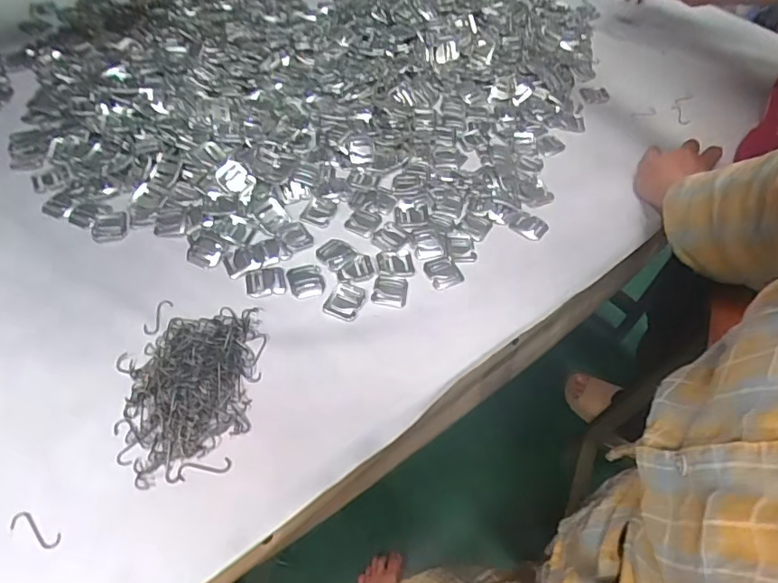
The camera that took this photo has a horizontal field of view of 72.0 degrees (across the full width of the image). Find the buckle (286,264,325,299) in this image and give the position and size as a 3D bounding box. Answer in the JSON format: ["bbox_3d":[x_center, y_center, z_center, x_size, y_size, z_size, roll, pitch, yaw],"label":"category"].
[{"bbox_3d":[-0.076,-0.009,0.492,0.031,0.006,0.033,-12,56,-13],"label":"buckle"}]

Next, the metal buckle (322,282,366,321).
[{"bbox_3d":[-0.039,0.008,0.480,0.029,0.005,0.037,21,55,10],"label":"metal buckle"}]

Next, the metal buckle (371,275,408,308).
[{"bbox_3d":[0.001,0.000,0.492,0.031,0.004,0.031,8,54,1],"label":"metal buckle"}]

